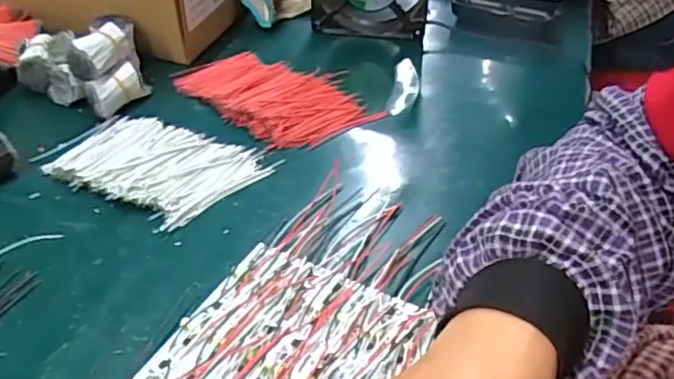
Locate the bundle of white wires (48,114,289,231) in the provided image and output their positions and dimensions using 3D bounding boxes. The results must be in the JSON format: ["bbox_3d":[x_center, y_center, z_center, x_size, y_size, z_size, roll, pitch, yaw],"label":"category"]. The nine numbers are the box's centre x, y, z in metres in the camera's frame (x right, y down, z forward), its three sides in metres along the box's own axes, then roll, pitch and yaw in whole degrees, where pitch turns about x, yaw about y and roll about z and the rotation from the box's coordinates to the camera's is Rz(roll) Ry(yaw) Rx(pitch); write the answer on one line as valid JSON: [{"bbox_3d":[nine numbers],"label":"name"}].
[{"bbox_3d":[-0.136,-0.023,0.460,0.148,0.015,0.097,21,42,24],"label":"bundle of white wires"}]

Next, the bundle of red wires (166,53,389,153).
[{"bbox_3d":[-0.058,-0.086,0.538,0.102,0.012,0.168,-30,47,-33],"label":"bundle of red wires"}]

